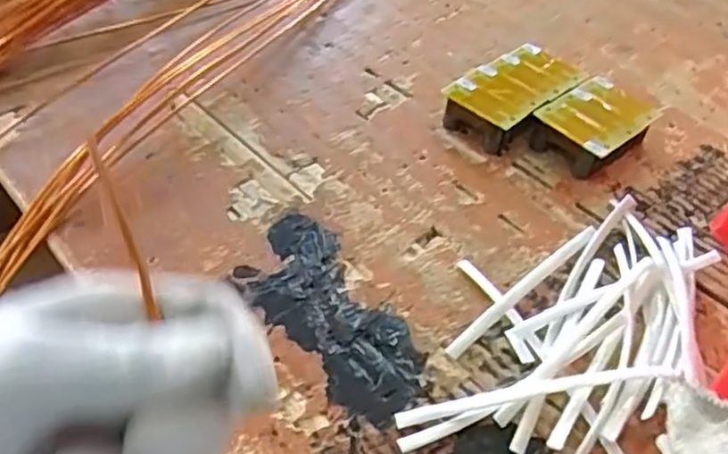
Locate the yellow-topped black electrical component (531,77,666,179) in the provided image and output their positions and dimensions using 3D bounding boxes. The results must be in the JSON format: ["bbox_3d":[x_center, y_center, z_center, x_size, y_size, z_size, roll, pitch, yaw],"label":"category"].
[{"bbox_3d":[0.196,-0.085,0.573,0.097,0.037,0.069,-28,55,-30],"label":"yellow-topped black electrical component"}]

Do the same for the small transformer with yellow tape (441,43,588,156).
[{"bbox_3d":[0.135,-0.117,0.601,0.129,0.037,0.071,-32,57,-32],"label":"small transformer with yellow tape"}]

